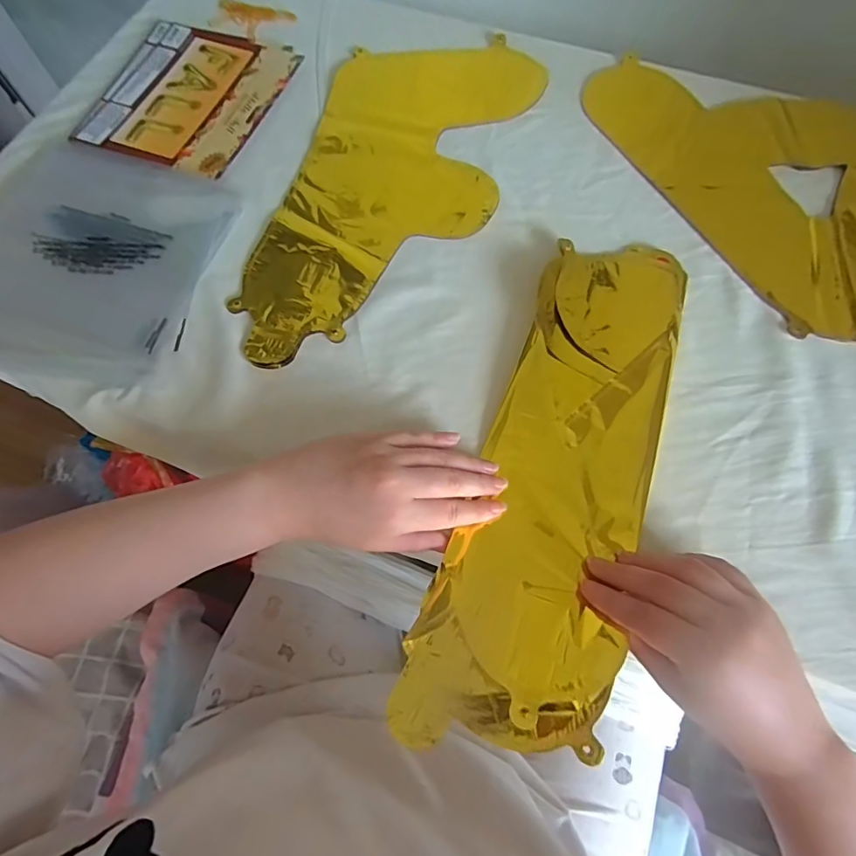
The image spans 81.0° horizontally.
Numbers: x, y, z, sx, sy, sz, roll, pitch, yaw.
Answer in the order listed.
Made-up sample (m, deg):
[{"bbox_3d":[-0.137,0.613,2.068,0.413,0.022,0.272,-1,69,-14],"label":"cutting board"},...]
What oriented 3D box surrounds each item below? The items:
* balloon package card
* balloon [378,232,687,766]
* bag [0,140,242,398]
[{"bbox_3d":[-0.247,-0.345,0.519,0.169,0.006,0.190,18,69,7],"label":"balloon package card"},{"bbox_3d":[0.104,0.019,0.368,0.122,0.036,0.401,19,68,9],"label":"balloon"},{"bbox_3d":[-0.306,-0.151,0.436,0.223,0.020,0.239,13,68,5],"label":"bag"}]

